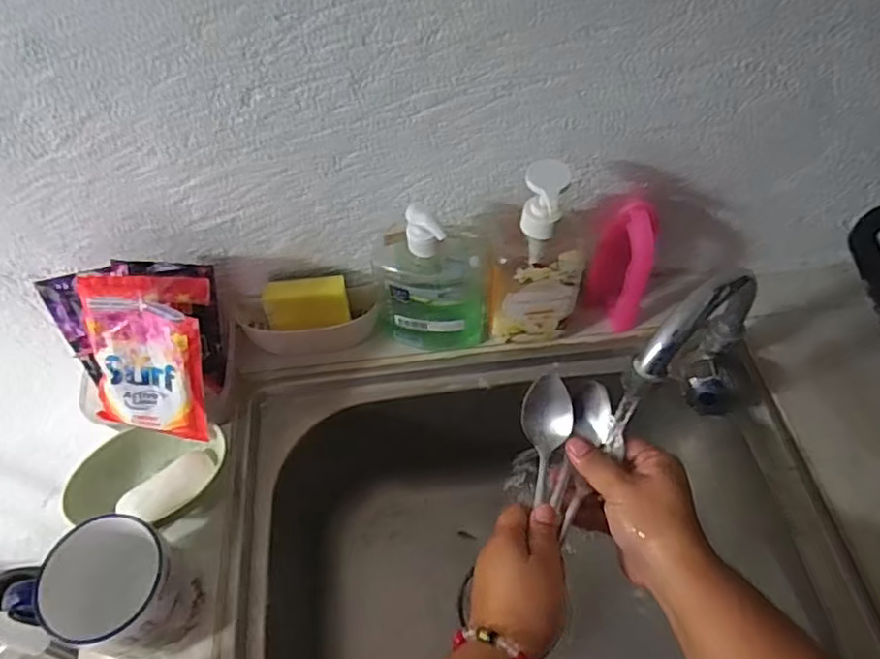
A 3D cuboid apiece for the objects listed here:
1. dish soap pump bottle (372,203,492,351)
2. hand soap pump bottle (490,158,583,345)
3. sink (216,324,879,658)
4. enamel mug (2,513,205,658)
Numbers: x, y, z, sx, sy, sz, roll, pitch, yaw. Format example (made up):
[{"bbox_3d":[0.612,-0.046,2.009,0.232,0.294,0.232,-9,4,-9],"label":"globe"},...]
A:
[{"bbox_3d":[-0.006,-0.044,0.554,0.101,0.163,0.053,2,55,4],"label":"dish soap pump bottle"},{"bbox_3d":[0.085,-0.056,0.536,0.079,0.186,0.043,-3,55,0],"label":"hand soap pump bottle"},{"bbox_3d":[0.061,0.229,0.600,0.463,0.217,0.414,-5,55,-2],"label":"sink"},{"bbox_3d":[-0.229,0.184,0.444,0.098,0.085,0.074,13,57,11],"label":"enamel mug"}]

